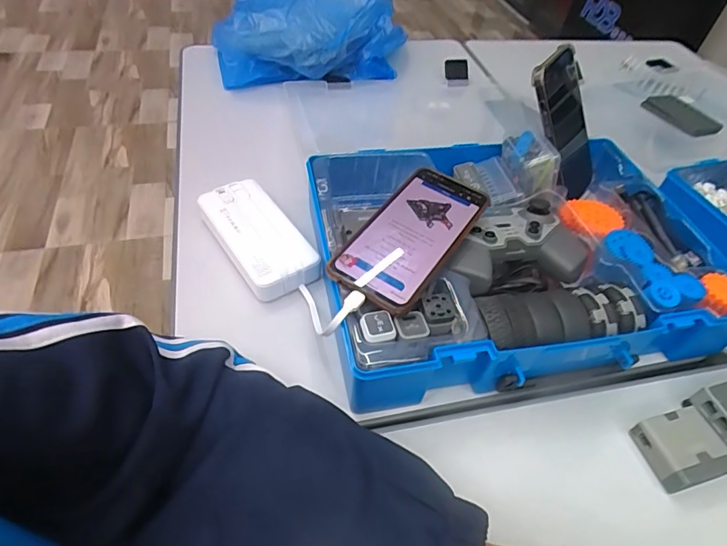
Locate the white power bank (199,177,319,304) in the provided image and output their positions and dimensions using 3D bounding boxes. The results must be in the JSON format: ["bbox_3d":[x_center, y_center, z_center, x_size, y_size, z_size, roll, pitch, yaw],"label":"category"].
[{"bbox_3d":[-0.108,-0.041,0.461,0.067,0.031,0.140,-24,56,-24],"label":"white power bank"}]

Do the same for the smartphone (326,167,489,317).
[{"bbox_3d":[0.043,-0.036,0.396,0.073,0.014,0.158,31,53,20],"label":"smartphone"}]

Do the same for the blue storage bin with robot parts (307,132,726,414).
[{"bbox_3d":[0.141,-0.021,0.448,0.361,0.080,0.267,-2,50,-8],"label":"blue storage bin with robot parts"}]

